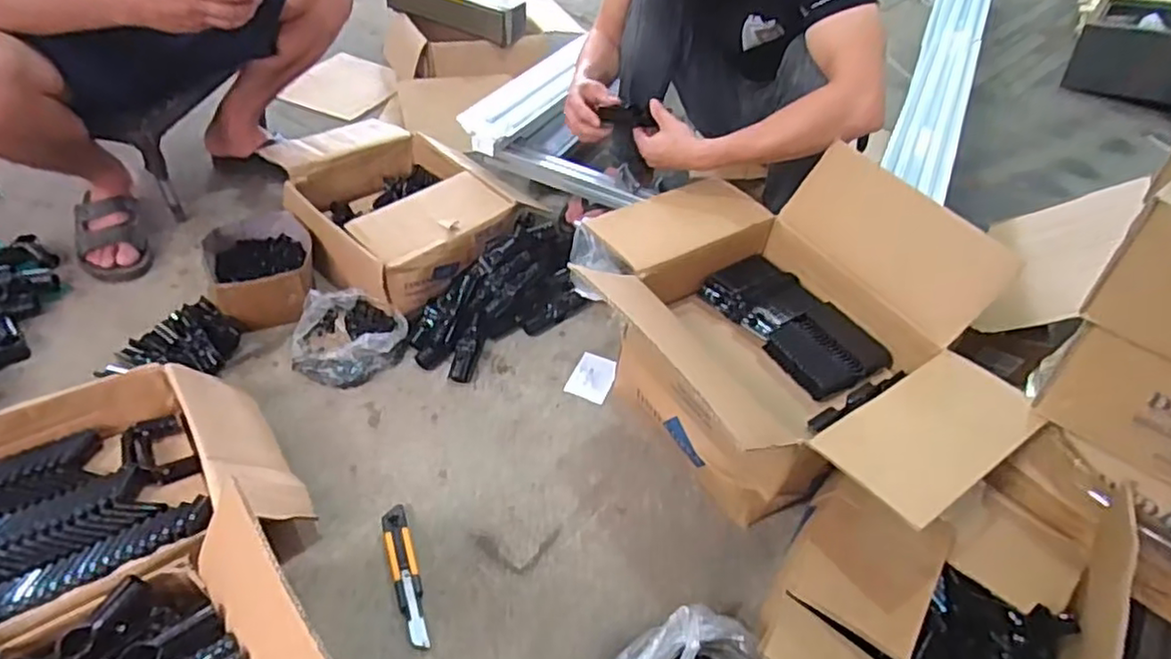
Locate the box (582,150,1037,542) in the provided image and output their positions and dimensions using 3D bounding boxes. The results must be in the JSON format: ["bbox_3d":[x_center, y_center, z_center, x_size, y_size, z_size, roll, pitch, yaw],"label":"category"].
[{"bbox_3d":[0.240,0.045,0.911,0.449,0.369,0.557,-23,52,-28],"label":"box"}]

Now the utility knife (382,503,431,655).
[{"bbox_3d":[-0.223,0.303,0.829,0.034,0.014,0.184,-12,48,-19],"label":"utility knife"}]

